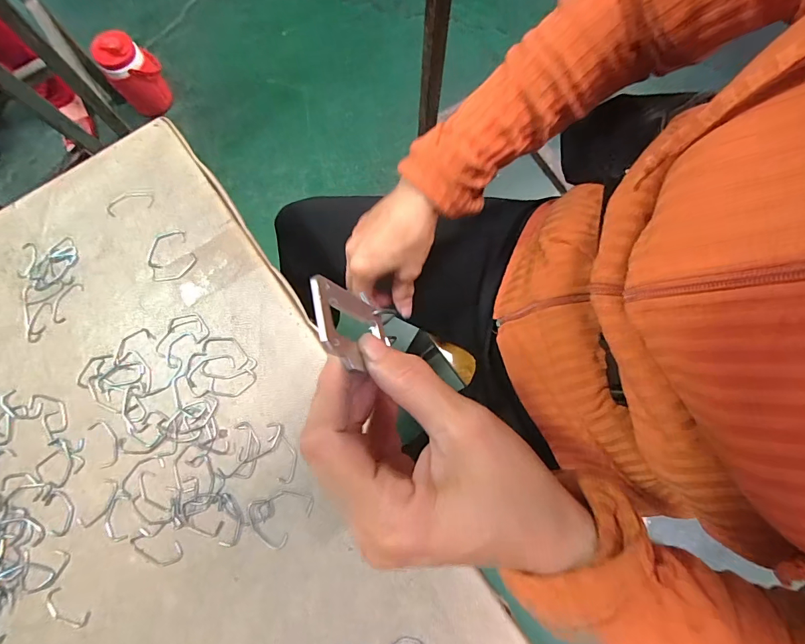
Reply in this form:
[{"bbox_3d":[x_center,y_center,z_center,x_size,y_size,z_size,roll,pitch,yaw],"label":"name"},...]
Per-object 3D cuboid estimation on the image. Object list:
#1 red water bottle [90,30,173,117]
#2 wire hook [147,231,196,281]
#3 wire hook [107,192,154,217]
[{"bbox_3d":[-0.759,-0.701,1.177,0.143,0.219,0.110,-40,81,-8],"label":"red water bottle"},{"bbox_3d":[-0.207,-0.058,0.360,0.042,0.004,0.044,-30,80,-6],"label":"wire hook"},{"bbox_3d":[-0.249,-0.110,0.372,0.042,0.004,0.018,-16,79,-4],"label":"wire hook"}]

